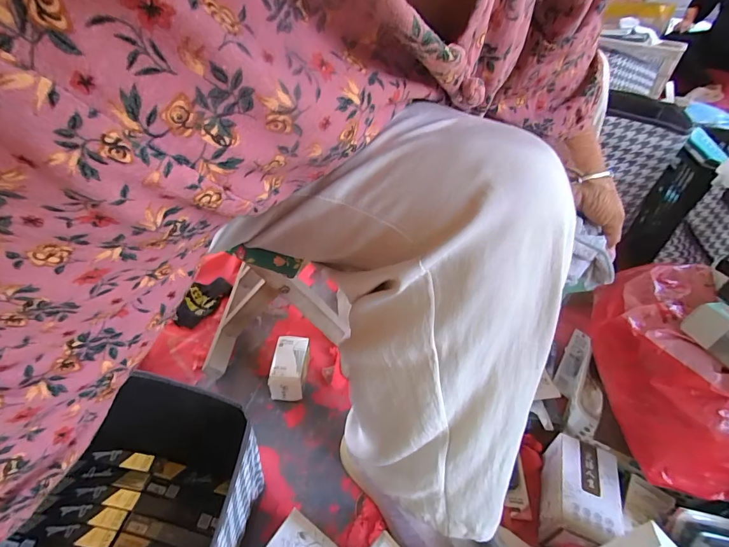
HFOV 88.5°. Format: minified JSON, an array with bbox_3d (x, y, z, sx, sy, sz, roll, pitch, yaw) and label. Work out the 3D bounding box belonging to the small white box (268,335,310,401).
[{"bbox_3d":[-0.116,0.149,0.593,0.053,0.048,0.087,3,34,-3],"label":"small white box"}]

